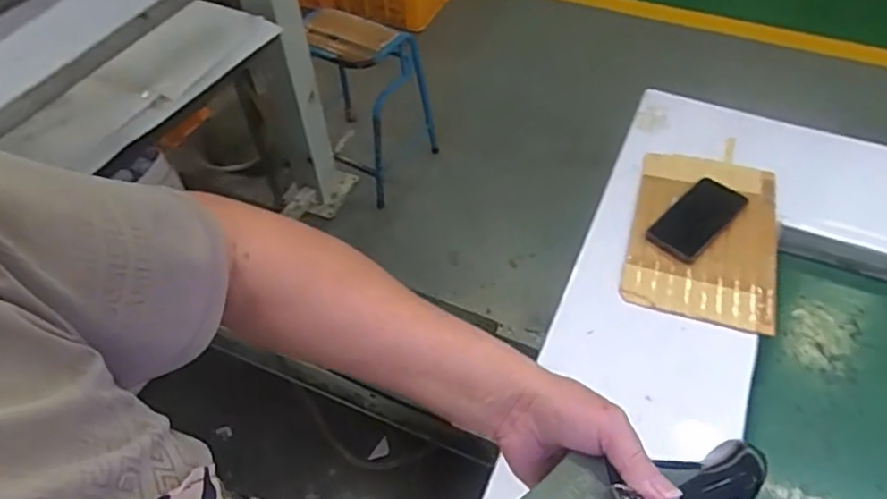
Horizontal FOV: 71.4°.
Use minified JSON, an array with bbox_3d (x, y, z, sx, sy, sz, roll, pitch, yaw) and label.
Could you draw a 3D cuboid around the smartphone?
[{"bbox_3d":[0.374,-0.047,0.906,0.169,0.016,0.074,-36,57,-27],"label":"smartphone"}]

